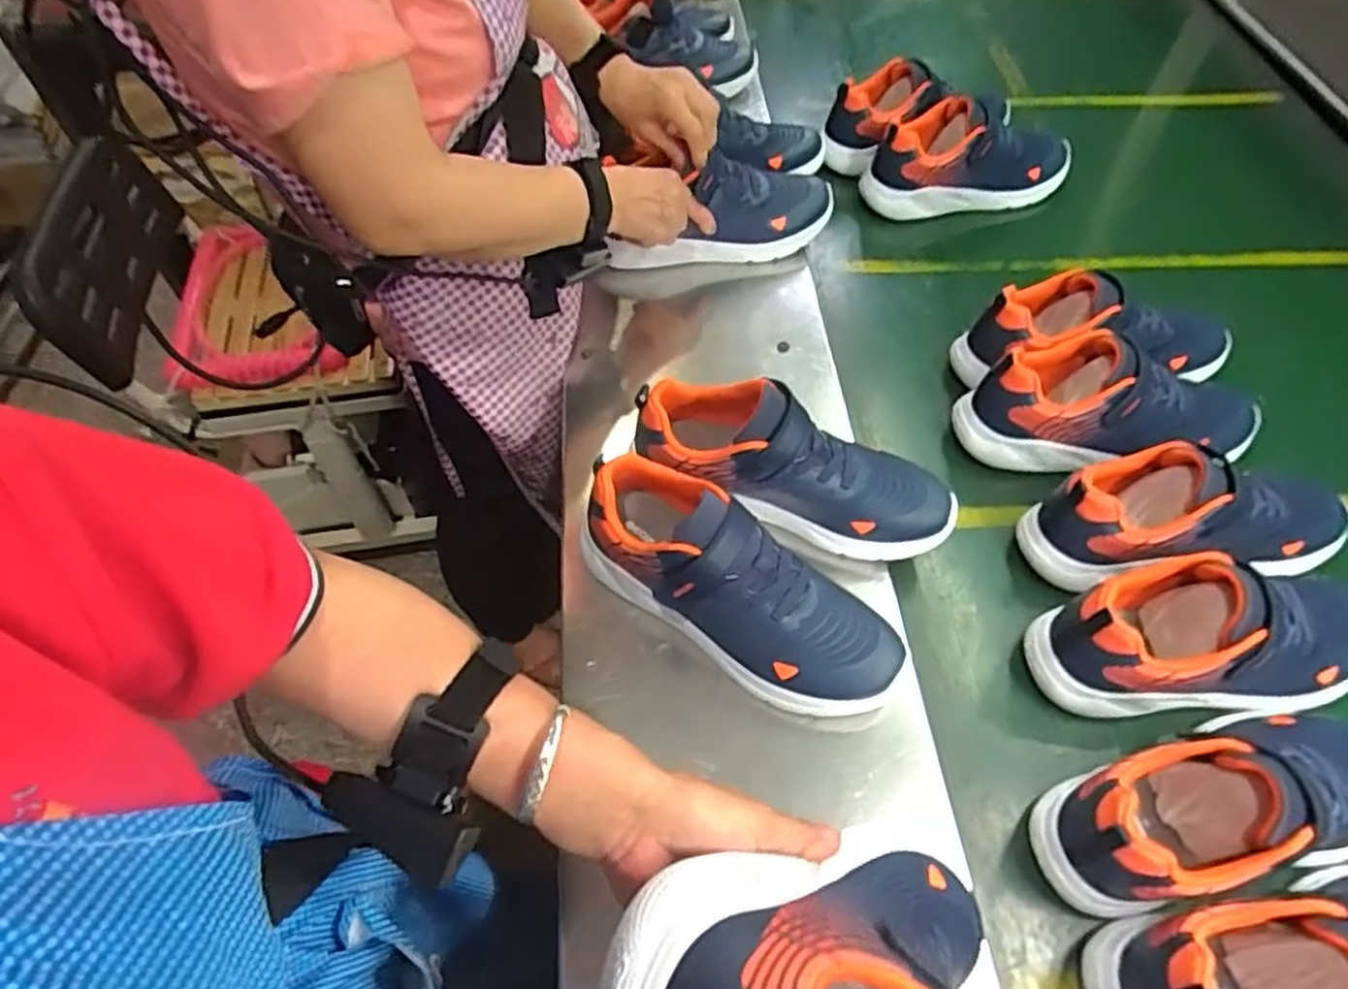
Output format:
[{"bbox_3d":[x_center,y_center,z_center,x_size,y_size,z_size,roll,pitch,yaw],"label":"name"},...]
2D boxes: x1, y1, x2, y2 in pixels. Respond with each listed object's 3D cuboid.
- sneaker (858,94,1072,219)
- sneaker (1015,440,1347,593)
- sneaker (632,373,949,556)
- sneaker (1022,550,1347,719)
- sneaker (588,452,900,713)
[{"bbox_3d":[0.345,-0.402,0.925,0.227,0.100,0.077,-2,56,-2],"label":"sneaker"},{"bbox_3d":[0.428,0.022,0.634,0.267,0.115,0.100,-6,56,-5],"label":"sneaker"},{"bbox_3d":[0.099,-0.028,0.621,0.250,0.100,0.081,15,57,10],"label":"sneaker"},{"bbox_3d":[0.404,0.102,0.570,0.262,0.114,0.103,-3,56,-2],"label":"sneaker"},{"bbox_3d":[0.046,0.061,0.568,0.256,0.098,0.093,33,62,20],"label":"sneaker"}]

